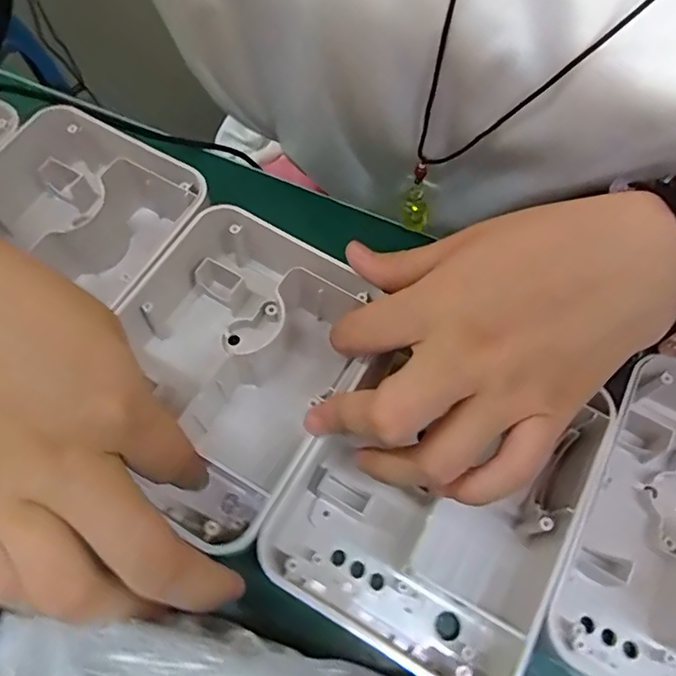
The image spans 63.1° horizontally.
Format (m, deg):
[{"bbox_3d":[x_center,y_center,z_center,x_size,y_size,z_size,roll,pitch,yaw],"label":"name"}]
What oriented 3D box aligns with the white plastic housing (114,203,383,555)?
[{"bbox_3d":[-0.049,0.010,0.241,0.106,0.038,0.124,31,68,11],"label":"white plastic housing"}]

